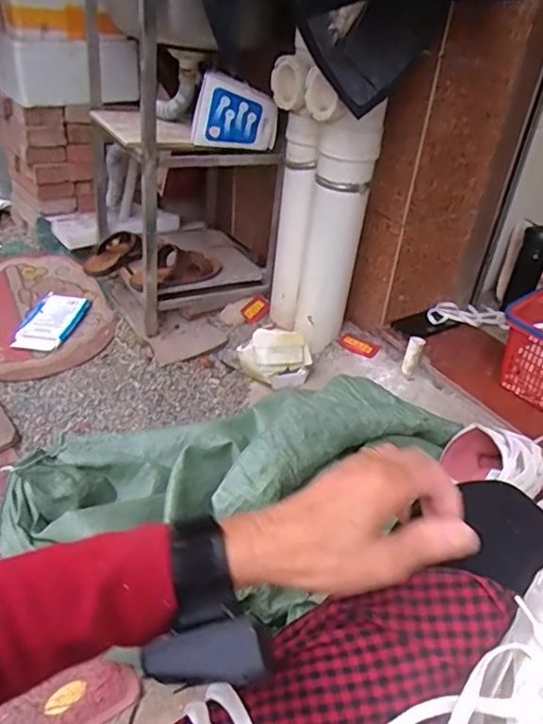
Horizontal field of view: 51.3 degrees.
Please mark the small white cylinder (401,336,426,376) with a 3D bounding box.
[{"bbox_3d":[0.298,-0.012,1.194,0.030,0.084,0.028,20,11,19],"label":"small white cylinder"}]

